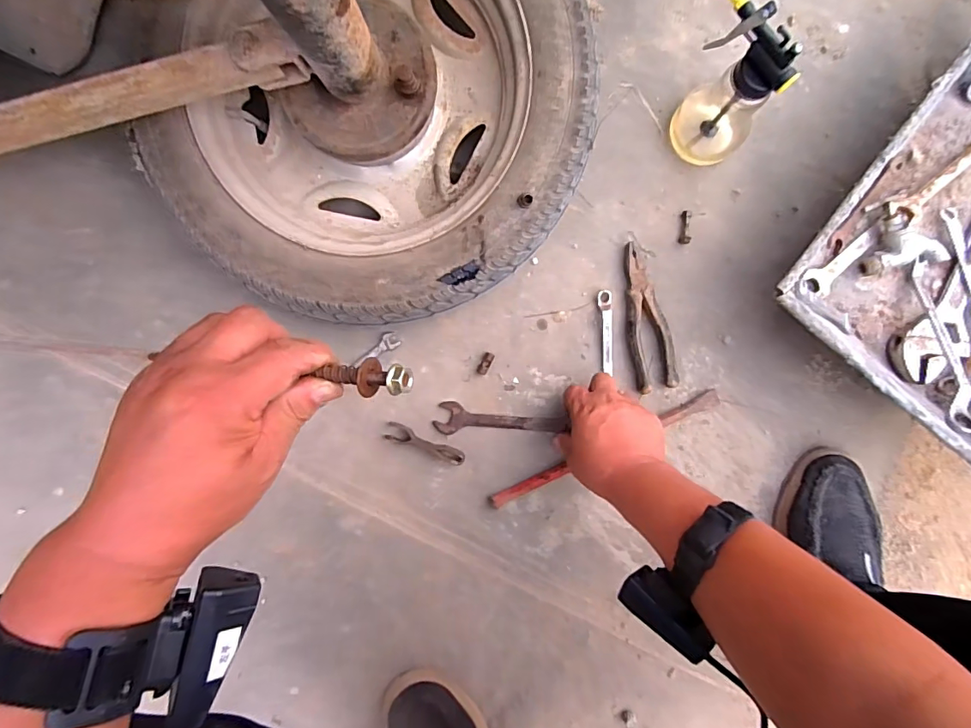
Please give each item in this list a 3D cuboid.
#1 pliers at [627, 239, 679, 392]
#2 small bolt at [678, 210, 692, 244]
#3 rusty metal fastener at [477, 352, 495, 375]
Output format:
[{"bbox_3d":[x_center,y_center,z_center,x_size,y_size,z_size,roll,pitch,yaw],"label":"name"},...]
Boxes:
[{"bbox_3d":[0.180,-0.052,0.546,0.046,0.015,0.164,-12,90,-3],"label":"pliers"},{"bbox_3d":[0.230,-0.157,0.554,0.013,0.005,0.039,4,89,-3],"label":"small bolt"},{"bbox_3d":[0.000,0.000,0.545,0.012,0.009,0.027,27,102,-2],"label":"rusty metal fastener"}]

